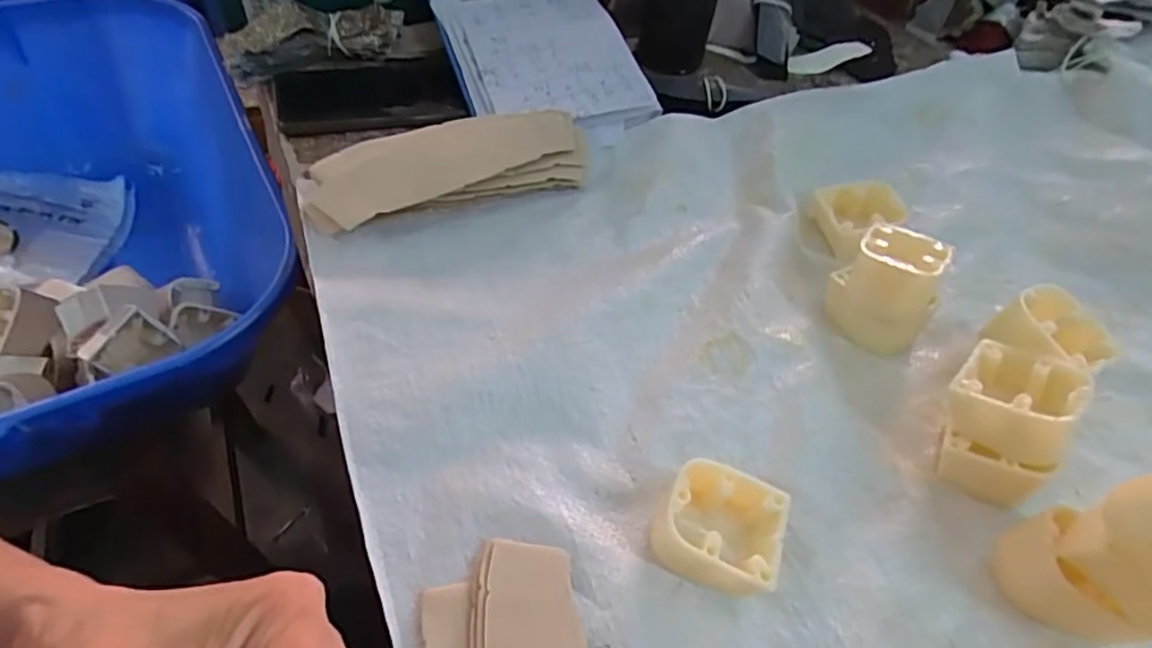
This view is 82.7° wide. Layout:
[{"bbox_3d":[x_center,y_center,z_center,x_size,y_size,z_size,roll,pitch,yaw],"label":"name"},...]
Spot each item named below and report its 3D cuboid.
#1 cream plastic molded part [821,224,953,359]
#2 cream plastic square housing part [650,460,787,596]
[{"bbox_3d":[0.194,-0.023,0.406,0.059,0.057,0.046,38,56,23],"label":"cream plastic molded part"},{"bbox_3d":[0.068,0.099,0.316,0.059,0.032,0.050,18,51,9],"label":"cream plastic square housing part"}]

